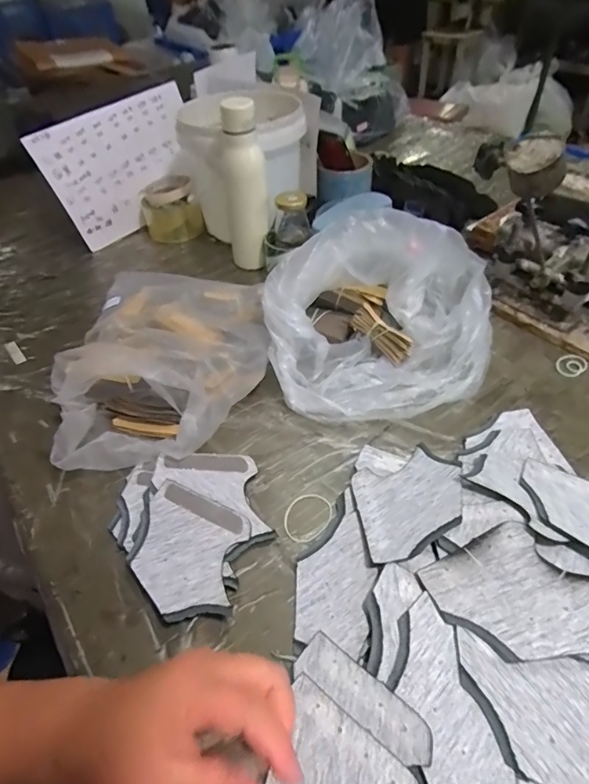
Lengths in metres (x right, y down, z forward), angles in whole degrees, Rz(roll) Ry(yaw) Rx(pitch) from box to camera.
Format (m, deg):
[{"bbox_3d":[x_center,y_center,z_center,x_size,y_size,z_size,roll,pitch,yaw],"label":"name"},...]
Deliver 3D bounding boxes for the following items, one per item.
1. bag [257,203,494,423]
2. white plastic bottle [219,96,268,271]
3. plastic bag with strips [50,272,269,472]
[{"bbox_3d":[0.110,-0.097,0.544,0.278,0.158,0.197,-9,46,-3],"label":"bag"},{"bbox_3d":[-0.078,-0.308,0.713,0.067,0.255,0.063,-9,46,-4],"label":"white plastic bottle"},{"bbox_3d":[-0.162,-0.065,0.579,0.254,0.075,0.326,-13,46,-7],"label":"plastic bag with strips"}]

